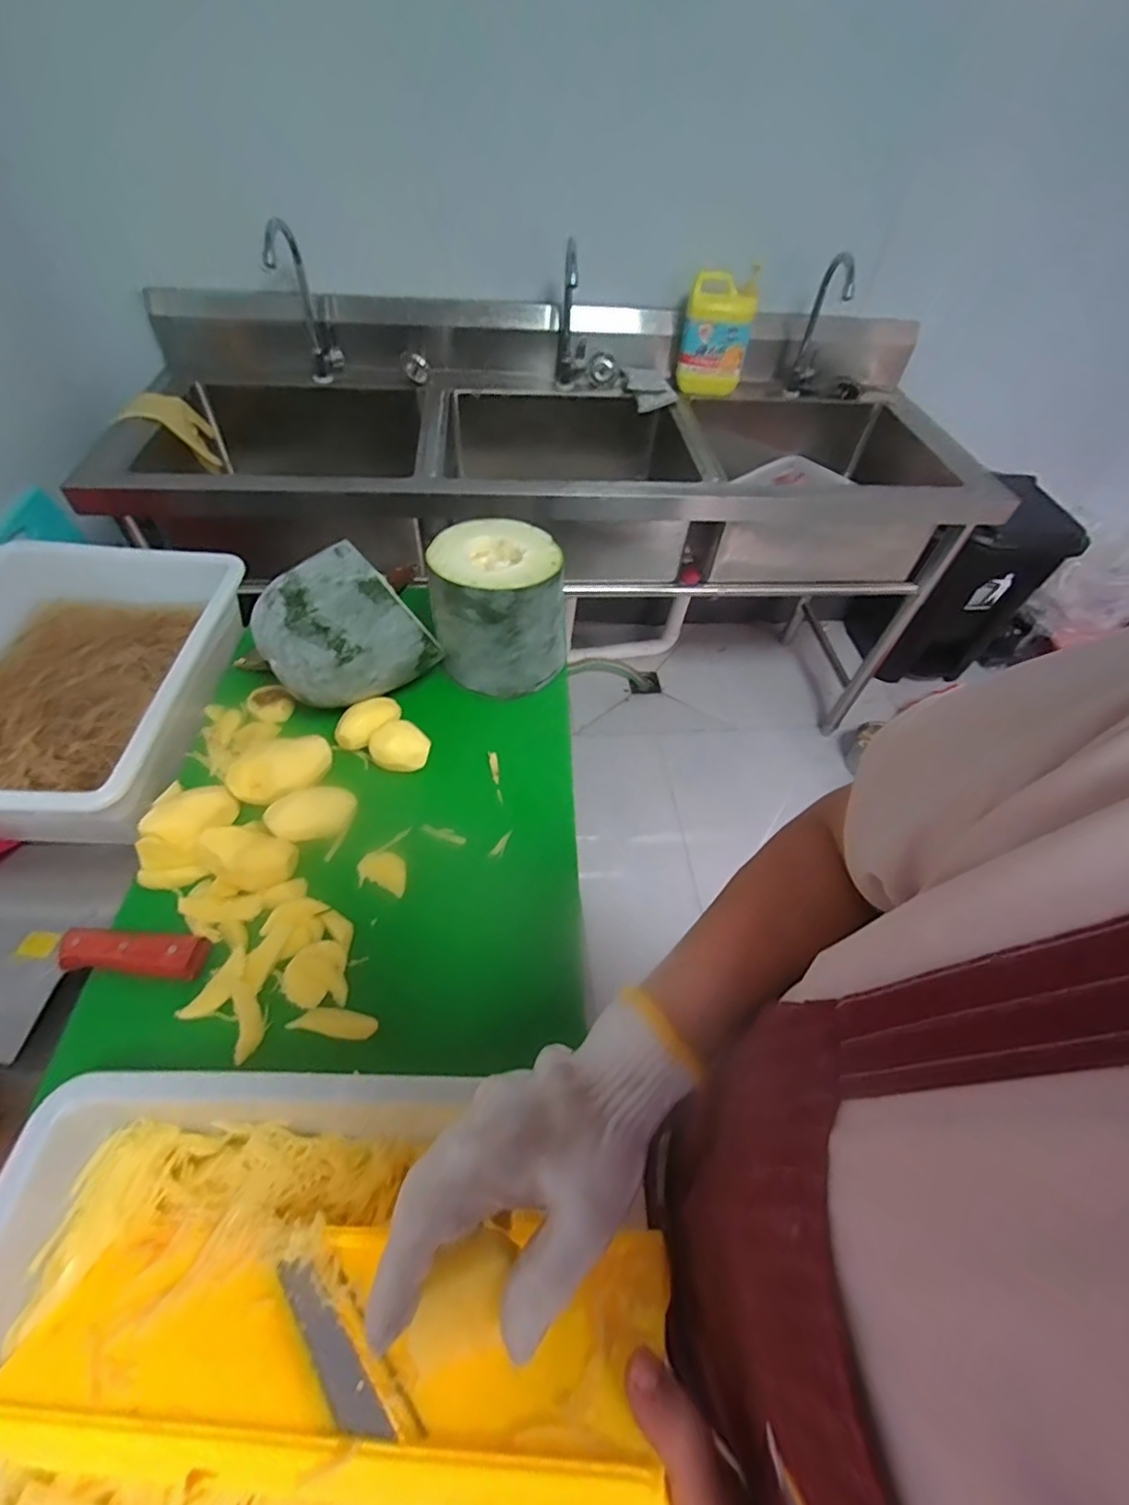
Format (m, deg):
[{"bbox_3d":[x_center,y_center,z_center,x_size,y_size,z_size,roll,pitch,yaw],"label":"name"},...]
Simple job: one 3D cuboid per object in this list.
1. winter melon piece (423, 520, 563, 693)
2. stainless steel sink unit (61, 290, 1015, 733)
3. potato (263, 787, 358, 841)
[{"bbox_3d":[-0.079,-0.175,0.697,0.149,0.138,0.159,-7,52,-9],"label":"winter melon piece"},{"bbox_3d":[-0.002,-0.546,1.553,1.806,0.897,0.702,-4,52,-6],"label":"stainless steel sink unit"},{"bbox_3d":[-0.240,0.060,0.563,0.078,0.041,0.045,-18,55,-17],"label":"potato"}]

